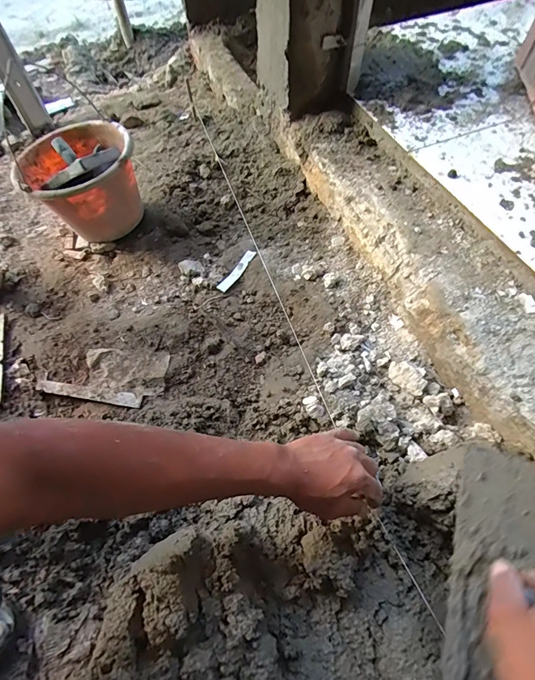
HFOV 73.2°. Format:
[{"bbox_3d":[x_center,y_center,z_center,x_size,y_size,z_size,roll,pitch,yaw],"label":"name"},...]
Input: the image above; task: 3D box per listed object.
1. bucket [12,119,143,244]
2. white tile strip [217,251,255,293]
[{"bbox_3d":[-0.385,-0.335,0.773,0.211,0.187,0.239,-33,65,-15],"label":"bucket"},{"bbox_3d":[-0.065,-0.143,0.753,0.020,0.016,0.112,31,67,18],"label":"white tile strip"}]

